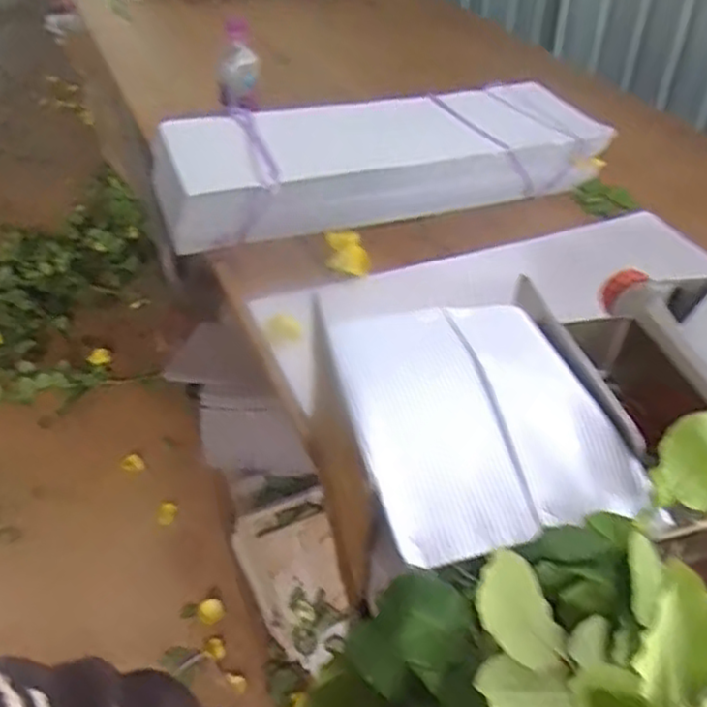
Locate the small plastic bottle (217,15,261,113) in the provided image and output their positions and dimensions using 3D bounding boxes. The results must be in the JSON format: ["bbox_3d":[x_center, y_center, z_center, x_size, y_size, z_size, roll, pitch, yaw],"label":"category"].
[{"bbox_3d":[-0.156,-0.390,0.942,0.058,0.108,0.042,-3,41,-6],"label":"small plastic bottle"}]

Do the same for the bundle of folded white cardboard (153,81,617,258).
[{"bbox_3d":[0.035,-0.273,0.970,0.598,0.105,0.219,-13,43,-16],"label":"bundle of folded white cardboard"}]

